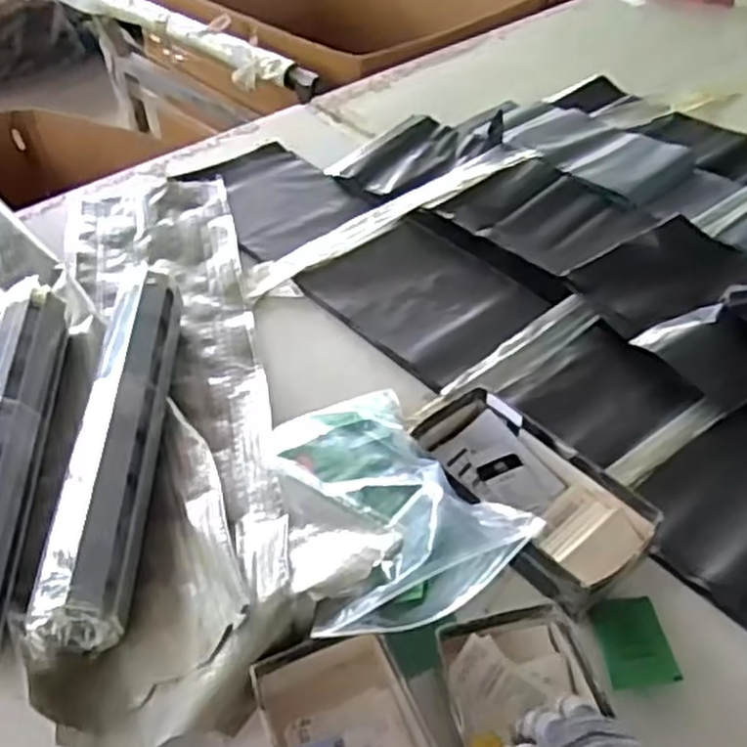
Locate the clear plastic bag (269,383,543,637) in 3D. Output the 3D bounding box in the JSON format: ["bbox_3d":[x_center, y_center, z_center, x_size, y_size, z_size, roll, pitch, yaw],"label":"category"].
[{"bbox_3d":[-0.008,0.110,0.694,0.191,0.090,0.262,-21,49,-20],"label":"clear plastic bag"}]

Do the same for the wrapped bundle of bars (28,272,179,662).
[{"bbox_3d":[-0.251,0.048,0.775,0.076,0.076,0.493,-3,45,-3],"label":"wrapped bundle of bars"}]

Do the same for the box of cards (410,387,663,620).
[{"bbox_3d":[0.138,0.111,0.723,0.130,0.048,0.245,-29,52,-26],"label":"box of cards"}]

